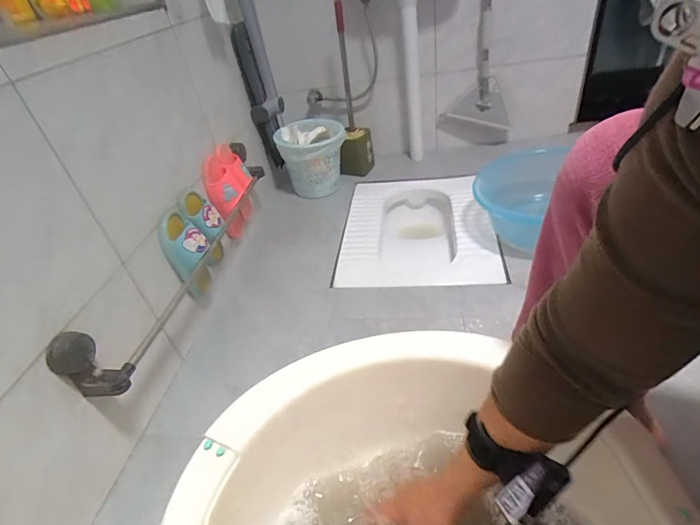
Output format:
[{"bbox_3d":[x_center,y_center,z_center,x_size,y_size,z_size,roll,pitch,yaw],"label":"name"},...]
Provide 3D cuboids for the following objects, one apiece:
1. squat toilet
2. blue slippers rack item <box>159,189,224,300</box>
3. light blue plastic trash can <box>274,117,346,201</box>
[{"bbox_3d":[0.202,-0.086,1.254,0.424,0.127,0.582,-4,37,10],"label":"squat toilet"},{"bbox_3d":[-0.336,-0.039,0.903,0.071,0.190,0.205,-6,37,8],"label":"blue slippers rack item"},{"bbox_3d":[-0.125,-0.354,1.395,0.224,0.218,0.237,-12,37,0],"label":"light blue plastic trash can"}]

